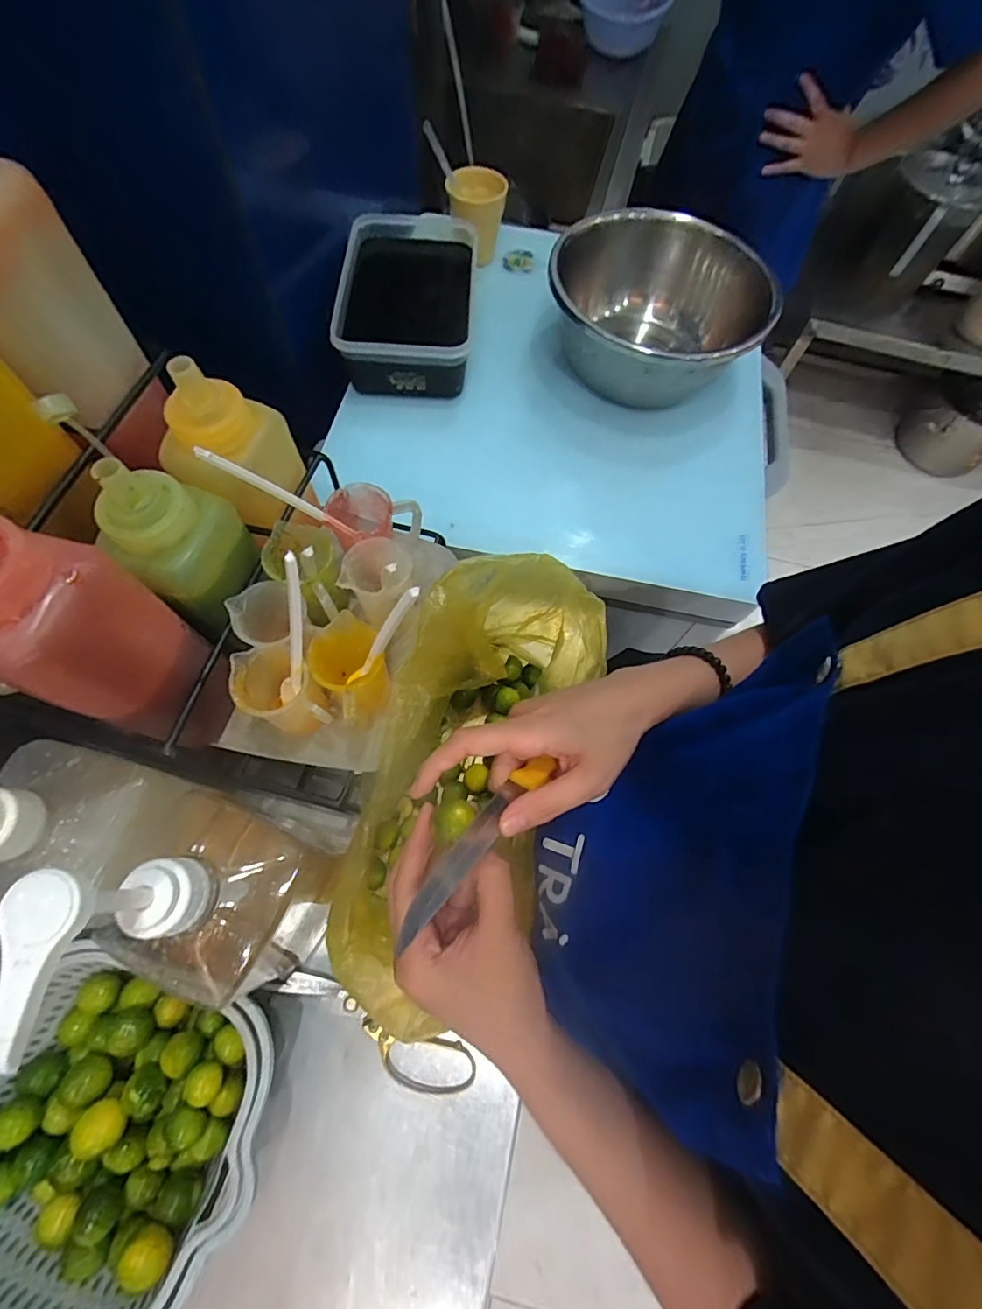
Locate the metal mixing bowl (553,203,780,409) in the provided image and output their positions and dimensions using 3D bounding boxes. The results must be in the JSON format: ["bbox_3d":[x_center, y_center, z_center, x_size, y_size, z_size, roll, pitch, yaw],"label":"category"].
[{"bbox_3d":[0.202,-0.418,0.652,0.246,0.125,0.252,1,67,-3],"label":"metal mixing bowl"}]

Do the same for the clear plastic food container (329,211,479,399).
[{"bbox_3d":[-0.104,-0.461,0.671,0.162,0.072,0.274,2,67,-3],"label":"clear plastic food container"}]

